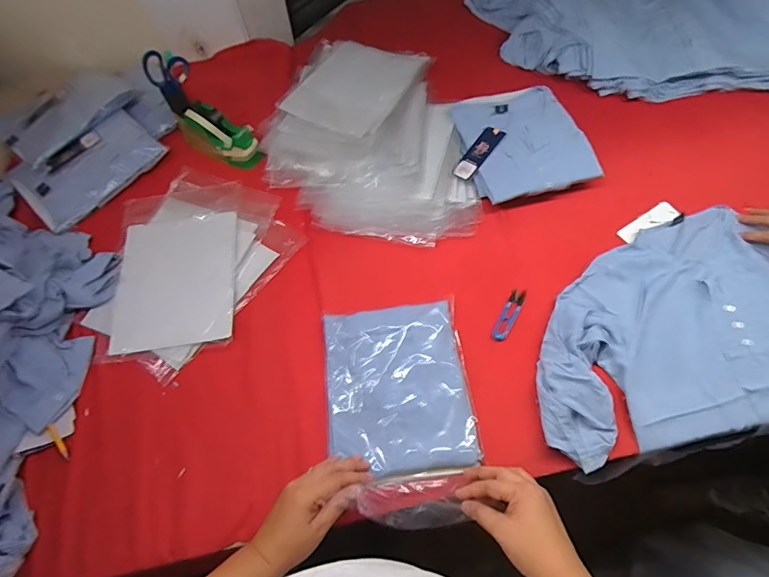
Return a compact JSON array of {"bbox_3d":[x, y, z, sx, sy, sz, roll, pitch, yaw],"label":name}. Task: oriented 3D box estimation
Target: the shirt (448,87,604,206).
[{"bbox_3d":[0.251,-0.295,0.816,0.230,0.037,0.285,-14,60,-5],"label":"shirt"}]

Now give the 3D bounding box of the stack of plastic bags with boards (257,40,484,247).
[{"bbox_3d":[-0.050,-0.327,0.864,0.390,0.063,0.552,-8,60,-1],"label":"stack of plastic bags with boards"}]

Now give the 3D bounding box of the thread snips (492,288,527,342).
[{"bbox_3d":[0.208,0.041,0.700,0.025,0.004,0.103,26,65,17],"label":"thread snips"}]

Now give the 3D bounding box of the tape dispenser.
[{"bbox_3d":[-0.339,-0.315,0.854,0.193,0.087,0.073,23,64,16],"label":"tape dispenser"}]

